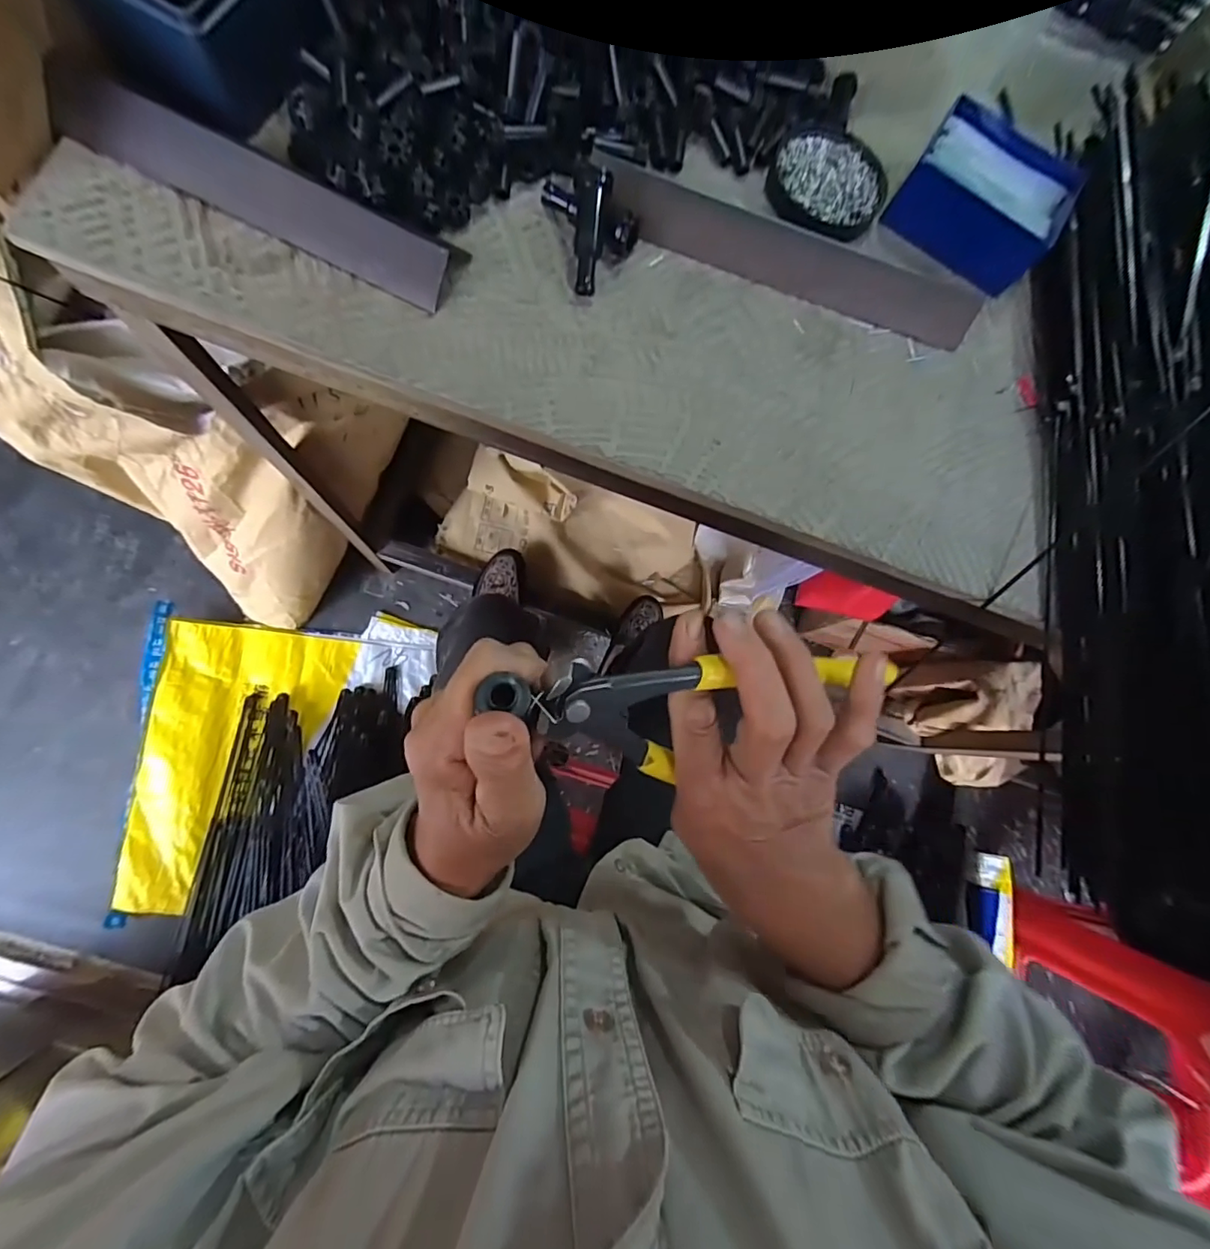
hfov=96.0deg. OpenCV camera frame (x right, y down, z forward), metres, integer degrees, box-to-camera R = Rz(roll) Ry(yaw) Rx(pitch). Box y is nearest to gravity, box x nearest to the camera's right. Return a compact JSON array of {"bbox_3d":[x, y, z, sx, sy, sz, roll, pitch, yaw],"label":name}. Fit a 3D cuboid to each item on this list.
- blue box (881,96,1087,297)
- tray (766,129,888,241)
[{"bbox_3d":[0.273,-0.306,0.392,0.106,0.036,0.088,36,78,-1],"label":"blue box"},{"bbox_3d":[0.164,-0.324,0.398,0.083,0.013,0.080,1,80,-8],"label":"tray"}]

